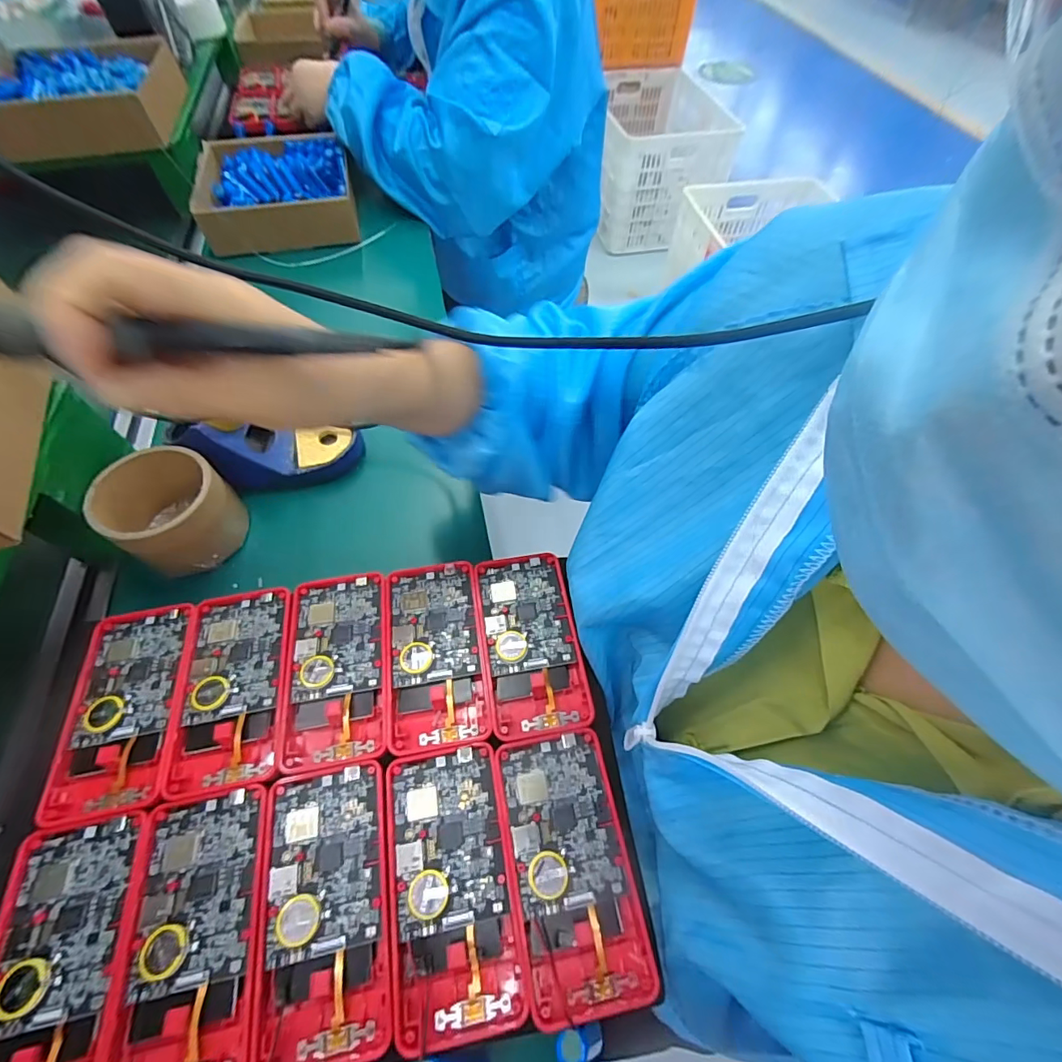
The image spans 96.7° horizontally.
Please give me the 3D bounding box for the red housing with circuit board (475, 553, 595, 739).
[{"bbox_3d":[-0.001,0.070,0.315,0.062,0.006,0.122,-7,58,-5],"label":"red housing with circuit board"}]

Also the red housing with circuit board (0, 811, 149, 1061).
[{"bbox_3d":[-0.231,0.212,0.228,0.064,0.009,0.121,-9,58,-7],"label":"red housing with circuit board"}]

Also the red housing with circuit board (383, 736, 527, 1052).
[{"bbox_3d":[-0.042,0.182,0.249,0.062,0.012,0.121,-9,58,-6],"label":"red housing with circuit board"}]

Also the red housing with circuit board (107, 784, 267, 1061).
[{"bbox_3d":[-0.167,0.200,0.236,0.060,0.009,0.121,-10,58,-7],"label":"red housing with circuit board"}]

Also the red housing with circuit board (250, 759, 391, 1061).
[{"bbox_3d":[-0.105,0.190,0.242,0.060,0.010,0.121,-9,58,-7],"label":"red housing with circuit board"}]

